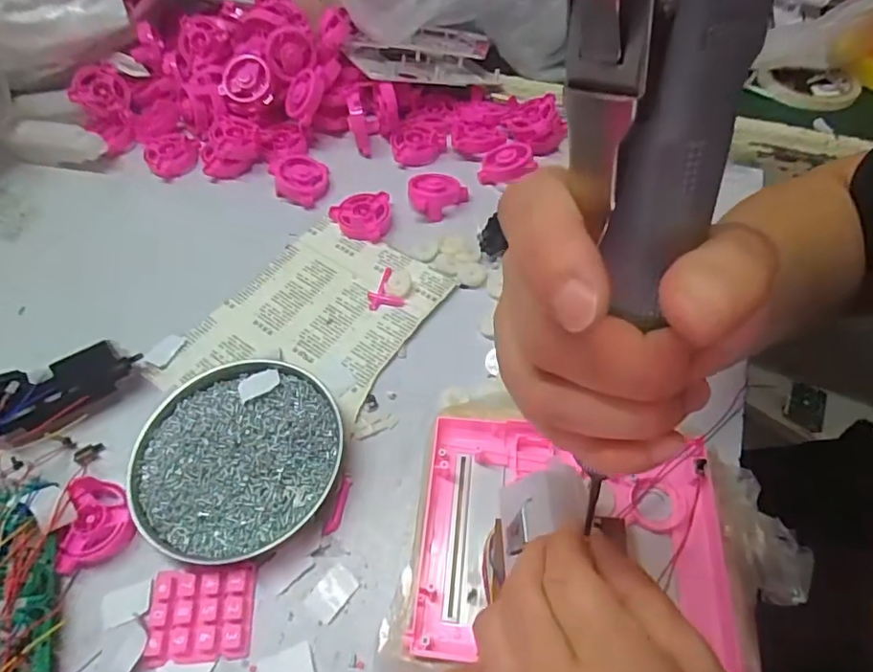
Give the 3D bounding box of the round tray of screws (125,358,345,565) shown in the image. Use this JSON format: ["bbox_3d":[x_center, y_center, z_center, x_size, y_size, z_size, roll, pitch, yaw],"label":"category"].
[{"bbox_3d":[-0.132,0.081,0.369,0.127,0.023,0.132,-1,57,2],"label":"round tray of screws"}]

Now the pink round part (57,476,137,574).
[{"bbox_3d":[-0.212,0.118,0.347,0.040,0.021,0.053,-8,57,-2],"label":"pink round part"}]

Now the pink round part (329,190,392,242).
[{"bbox_3d":[-0.068,-0.106,0.490,0.053,0.014,0.049,-1,57,2],"label":"pink round part"}]

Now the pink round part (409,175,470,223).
[{"bbox_3d":[0.000,-0.129,0.502,0.050,0.022,0.043,13,59,11],"label":"pink round part"}]

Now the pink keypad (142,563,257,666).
[{"bbox_3d":[-0.138,0.162,0.321,0.059,0.010,0.048,-6,57,0],"label":"pink keypad"}]

